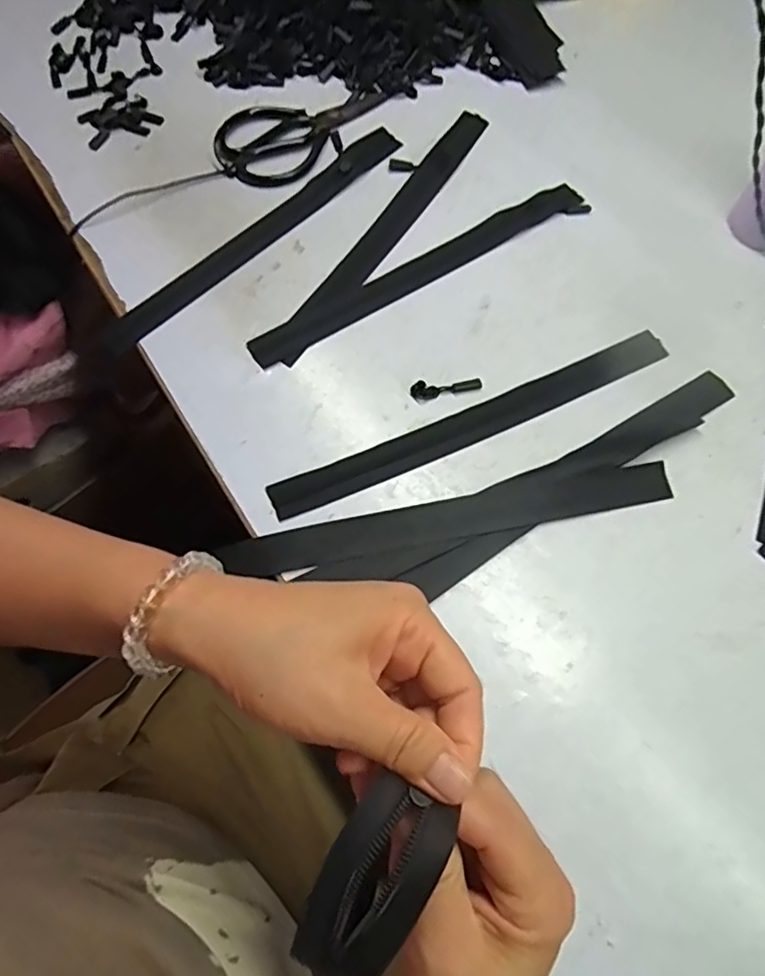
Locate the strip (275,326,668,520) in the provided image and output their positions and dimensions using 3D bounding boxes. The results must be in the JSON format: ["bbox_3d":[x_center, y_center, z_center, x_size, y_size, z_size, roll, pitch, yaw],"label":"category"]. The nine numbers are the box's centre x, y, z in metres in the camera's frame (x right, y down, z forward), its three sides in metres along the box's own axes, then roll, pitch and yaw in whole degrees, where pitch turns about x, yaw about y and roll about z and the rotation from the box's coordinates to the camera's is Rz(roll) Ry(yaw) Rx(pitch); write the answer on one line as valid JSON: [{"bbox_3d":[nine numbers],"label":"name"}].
[{"bbox_3d":[0.078,-0.055,0.464,0.351,0.005,0.031,-23,71,-10],"label":"strip"}]

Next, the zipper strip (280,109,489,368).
[{"bbox_3d":[0.008,-0.248,0.537,0.033,0.006,0.351,31,71,11],"label":"zipper strip"}]

